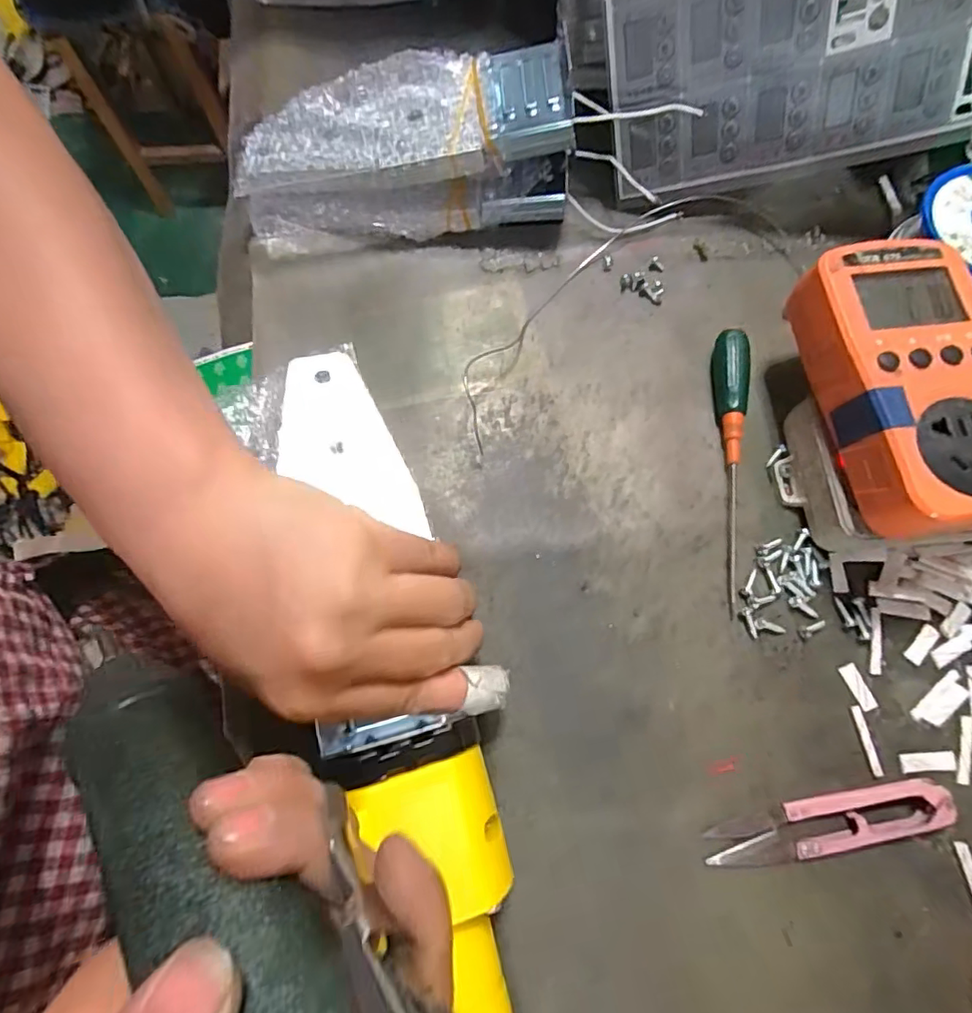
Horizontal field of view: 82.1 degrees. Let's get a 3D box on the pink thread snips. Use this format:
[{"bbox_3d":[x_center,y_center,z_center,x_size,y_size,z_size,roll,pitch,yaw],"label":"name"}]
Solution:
[{"bbox_3d":[0.143,0.134,0.234,0.102,0.008,0.022,-11,74,-3],"label":"pink thread snips"}]

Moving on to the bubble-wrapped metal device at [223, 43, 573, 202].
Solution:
[{"bbox_3d":[-0.047,-0.198,0.303,0.174,0.055,0.061,-1,73,0],"label":"bubble-wrapped metal device"}]

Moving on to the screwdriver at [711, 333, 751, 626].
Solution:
[{"bbox_3d":[0.124,-0.021,0.277,0.017,0.015,0.142,3,73,1],"label":"screwdriver"}]

